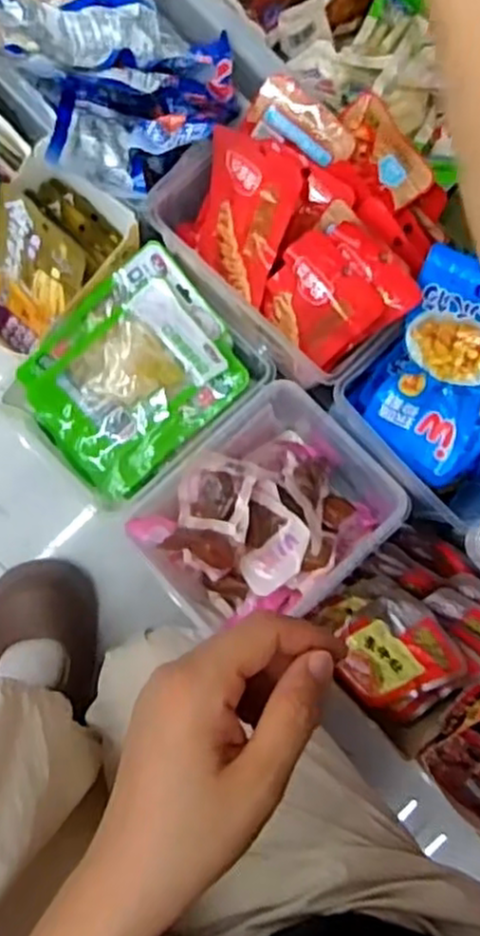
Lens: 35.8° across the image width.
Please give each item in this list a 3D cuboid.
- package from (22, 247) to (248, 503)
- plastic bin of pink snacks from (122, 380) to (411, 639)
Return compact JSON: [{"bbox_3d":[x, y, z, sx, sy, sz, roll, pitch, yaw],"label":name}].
[{"bbox_3d":[-0.092,-0.078,0.638,0.173,0.061,0.140,-43,90,-5],"label":"package"},{"bbox_3d":[0.020,0.039,0.650,0.183,0.110,0.159,-42,90,-5],"label":"plastic bin of pink snacks"}]

